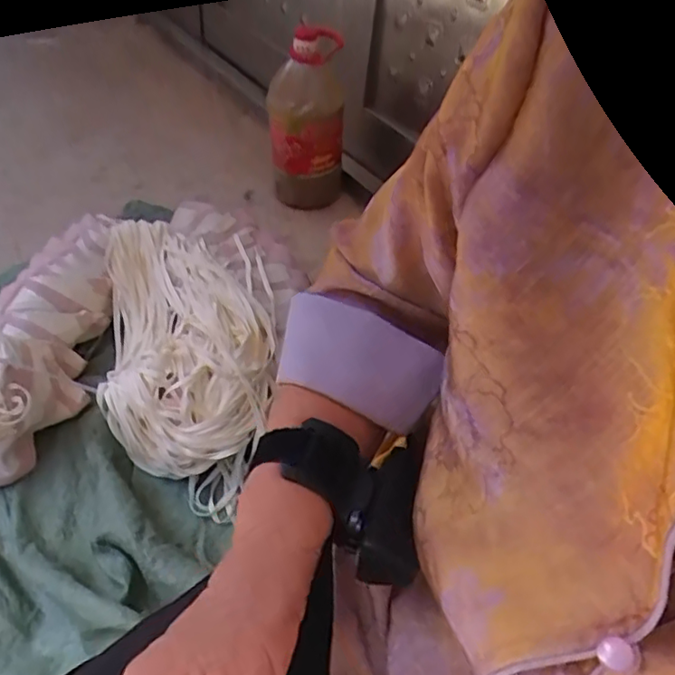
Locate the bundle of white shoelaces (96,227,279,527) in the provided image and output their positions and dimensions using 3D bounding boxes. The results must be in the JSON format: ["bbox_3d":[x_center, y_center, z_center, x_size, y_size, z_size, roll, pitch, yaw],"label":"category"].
[{"bbox_3d":[-0.231,0.007,0.932,0.259,0.161,0.496,-6,47,-13],"label":"bundle of white shoelaces"}]

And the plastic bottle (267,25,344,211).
[{"bbox_3d":[-0.069,-0.464,1.315,0.160,0.382,0.159,1,46,-6],"label":"plastic bottle"}]

